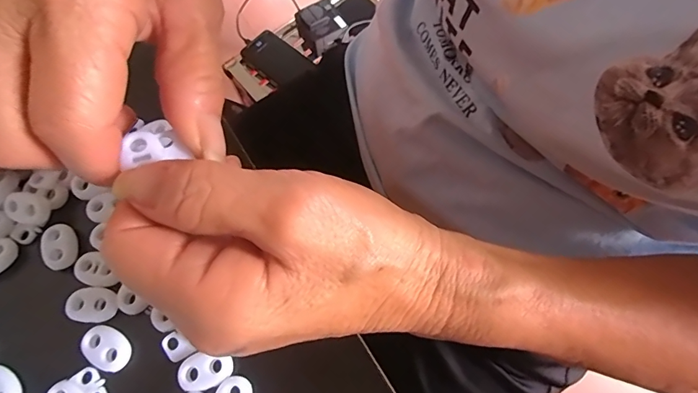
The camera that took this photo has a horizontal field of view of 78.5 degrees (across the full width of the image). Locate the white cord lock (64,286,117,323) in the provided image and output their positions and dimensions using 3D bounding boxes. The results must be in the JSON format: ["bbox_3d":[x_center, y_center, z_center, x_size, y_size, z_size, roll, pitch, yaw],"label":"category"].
[{"bbox_3d":[-0.116,0.049,0.193,0.023,0.004,0.016,3,69,4],"label":"white cord lock"}]

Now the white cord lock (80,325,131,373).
[{"bbox_3d":[-0.105,0.066,0.185,0.022,0.004,0.015,27,72,13],"label":"white cord lock"}]

